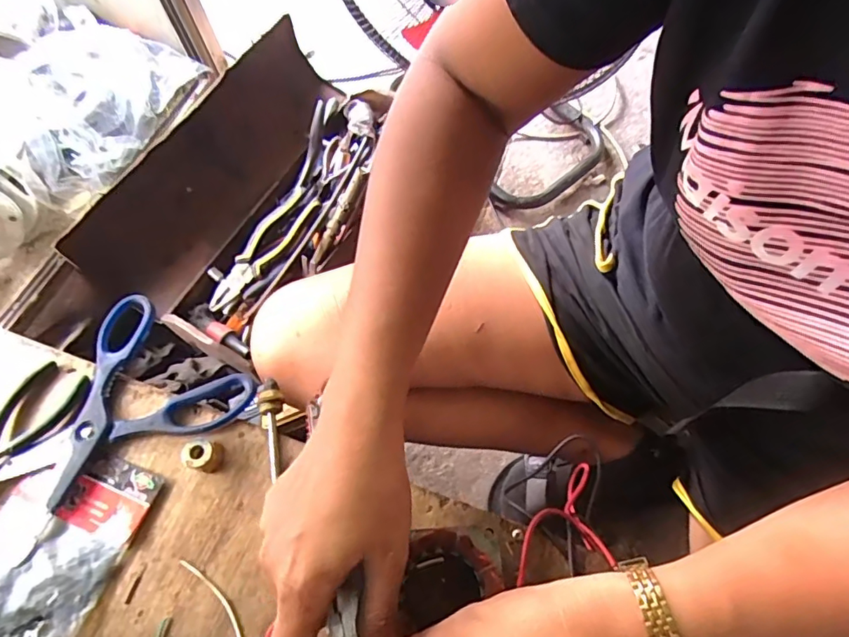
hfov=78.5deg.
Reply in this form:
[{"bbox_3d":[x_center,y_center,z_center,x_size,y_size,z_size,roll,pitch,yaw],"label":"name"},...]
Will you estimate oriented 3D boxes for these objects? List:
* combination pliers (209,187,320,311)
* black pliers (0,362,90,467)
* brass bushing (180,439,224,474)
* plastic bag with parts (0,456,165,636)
[{"bbox_3d":[-0.217,-0.092,0.695,0.050,0.014,0.196,38,79,10],"label":"combination pliers"},{"bbox_3d":[-0.310,0.082,0.391,0.055,0.014,0.111,33,70,17],"label":"black pliers"},{"bbox_3d":[-0.161,0.099,0.377,0.025,0.020,0.022,9,65,7],"label":"brass bushing"},{"bbox_3d":[-0.265,0.174,0.348,0.099,0.013,0.171,17,66,10],"label":"plastic bag with parts"}]

